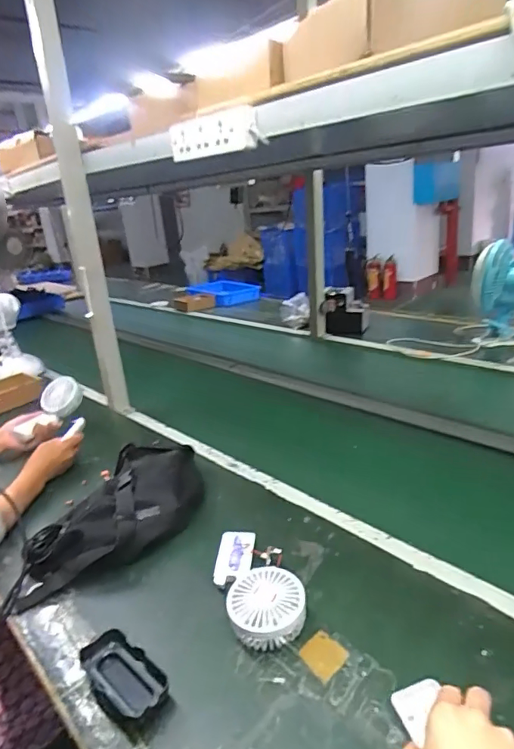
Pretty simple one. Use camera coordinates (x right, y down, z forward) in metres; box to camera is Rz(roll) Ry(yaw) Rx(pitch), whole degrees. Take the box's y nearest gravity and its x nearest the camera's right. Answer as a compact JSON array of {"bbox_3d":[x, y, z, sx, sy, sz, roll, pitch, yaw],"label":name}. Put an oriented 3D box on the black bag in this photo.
[{"bbox_3d":[-0.204,0.219,0.732,0.152,0.081,0.334,7,26,31],"label":"black bag"}]

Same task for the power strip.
[{"bbox_3d":[-0.072,-0.344,0.694,0.025,0.049,0.164,-24,27,-37],"label":"power strip"}]

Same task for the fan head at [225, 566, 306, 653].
[{"bbox_3d":[0.011,0.277,0.571,0.088,0.045,0.086,-6,22,3],"label":"fan head"}]

